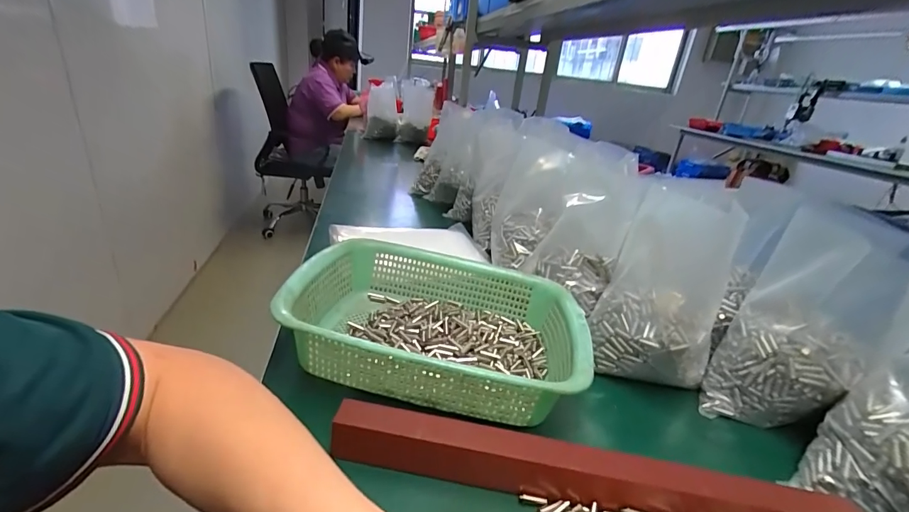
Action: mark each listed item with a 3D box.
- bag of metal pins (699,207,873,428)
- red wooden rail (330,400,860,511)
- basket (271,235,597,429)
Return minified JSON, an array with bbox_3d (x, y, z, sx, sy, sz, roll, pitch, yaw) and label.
[{"bbox_3d":[0.348,0.076,0.417,0.107,0.231,0.070,28,11,40],"label":"bag of metal pins"},{"bbox_3d":[0.098,0.167,0.316,0.381,0.038,0.029,8,24,4],"label":"red wooden rail"},{"bbox_3d":[-0.016,0.068,0.447,0.291,0.081,0.221,9,24,4],"label":"basket"}]

